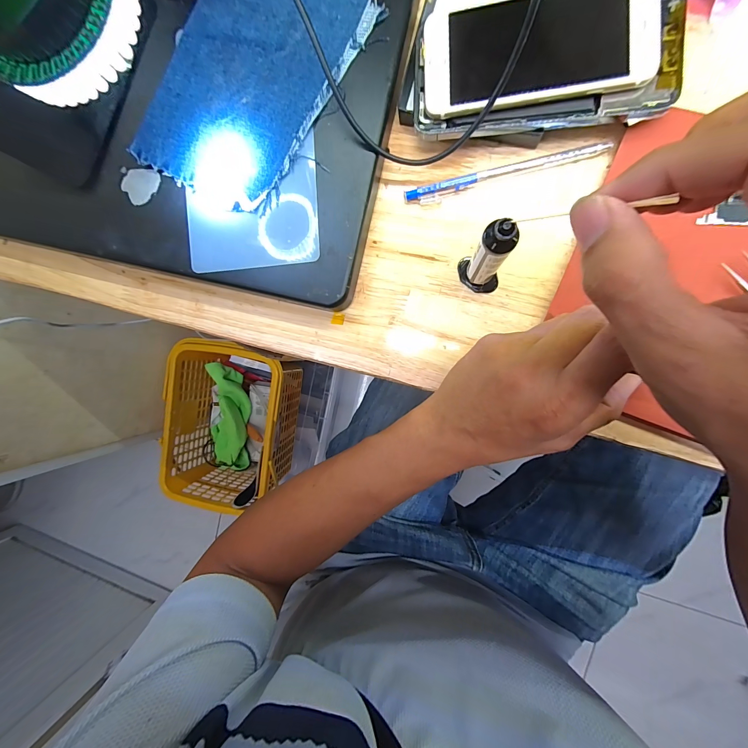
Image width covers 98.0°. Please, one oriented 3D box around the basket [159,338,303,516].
[{"bbox_3d":[-0.328,0.111,0.793,0.255,0.192,0.349,10,95,8],"label":"basket"}]

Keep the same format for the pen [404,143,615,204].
[{"bbox_3d":[0.090,-0.144,0.233,0.136,0.006,0.011,-12,92,10],"label":"pen"}]

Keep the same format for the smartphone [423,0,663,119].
[{"bbox_3d":[0.101,-0.204,0.205,0.133,0.011,0.065,-1,94,9],"label":"smartphone"}]

